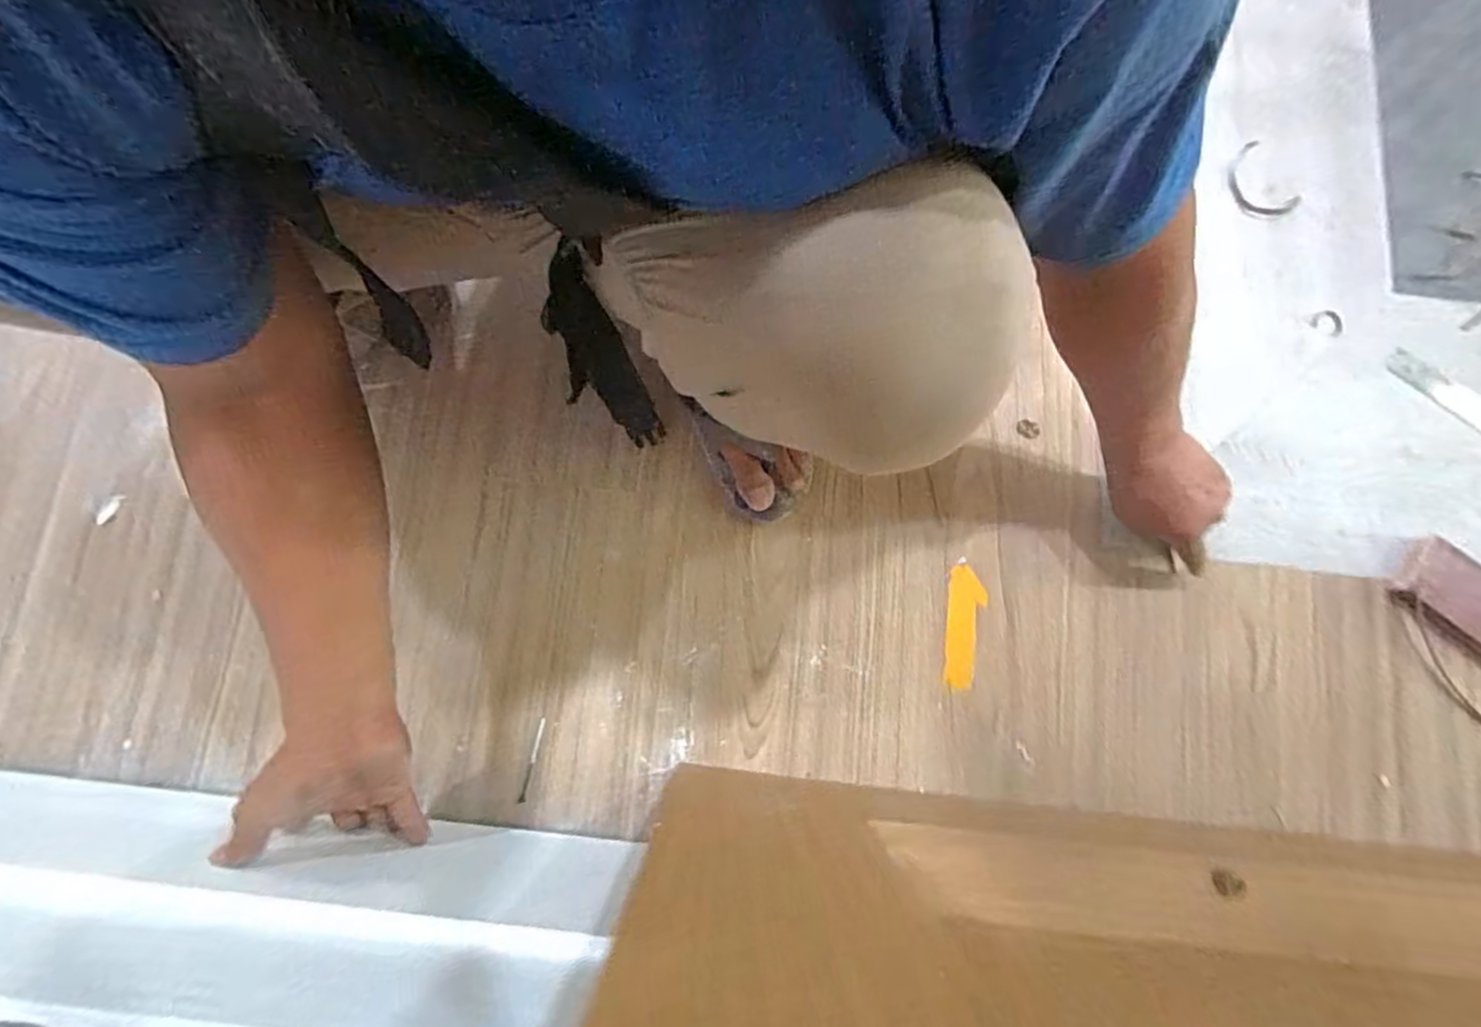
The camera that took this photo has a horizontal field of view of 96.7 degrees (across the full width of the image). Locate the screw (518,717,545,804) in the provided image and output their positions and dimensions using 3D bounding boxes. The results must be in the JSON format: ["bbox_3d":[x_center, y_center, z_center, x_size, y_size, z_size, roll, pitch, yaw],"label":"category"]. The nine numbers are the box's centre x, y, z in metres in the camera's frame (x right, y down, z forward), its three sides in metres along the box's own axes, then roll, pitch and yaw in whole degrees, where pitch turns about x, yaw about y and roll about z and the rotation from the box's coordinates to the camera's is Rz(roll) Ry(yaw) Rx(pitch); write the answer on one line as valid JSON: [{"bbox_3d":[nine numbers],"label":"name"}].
[{"bbox_3d":[-0.187,0.222,0.592,0.006,0.004,0.075,13,80,2],"label":"screw"}]

